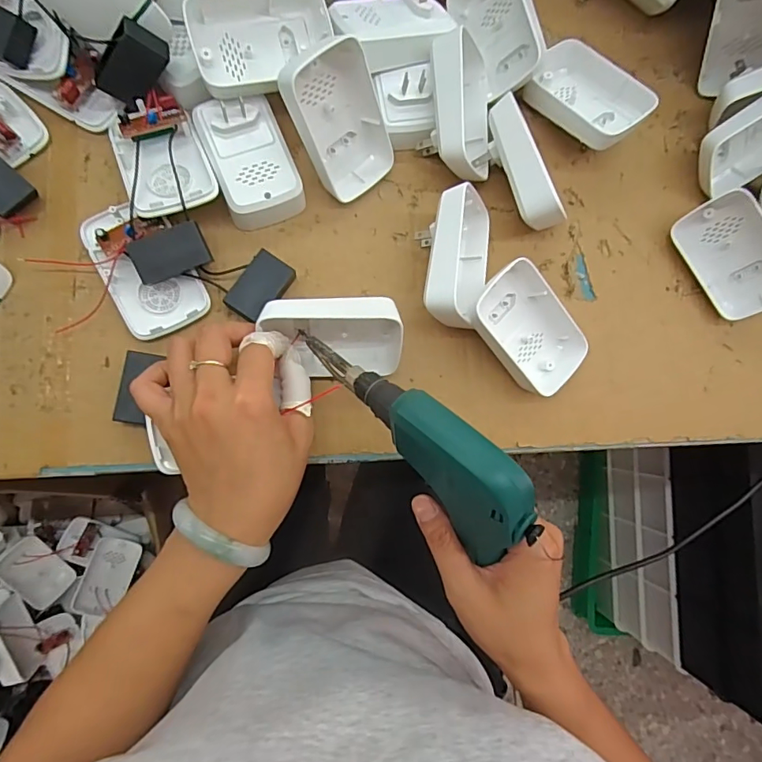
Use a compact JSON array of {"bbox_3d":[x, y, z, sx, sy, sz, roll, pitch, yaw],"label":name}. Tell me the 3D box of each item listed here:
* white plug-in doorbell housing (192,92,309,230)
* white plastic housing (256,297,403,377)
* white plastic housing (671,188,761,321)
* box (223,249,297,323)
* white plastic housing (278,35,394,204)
[{"bbox_3d":[-0.094,-0.160,0.348,0.056,0.033,0.084,-23,89,-9],"label":"white plug-in doorbell housing"},{"bbox_3d":[-0.035,-0.031,0.337,0.095,0.059,0.032,0,45,-10],"label":"white plastic housing"},{"bbox_3d":[0.284,-0.101,0.387,0.058,0.026,0.094,-32,90,30],"label":"white plastic housing"},{"bbox_3d":[-0.086,-0.067,0.349,0.030,0.018,0.048,33,82,-5],"label":"box"},{"bbox_3d":[-0.029,-0.182,0.345,0.066,0.034,0.094,-34,130,-11],"label":"white plastic housing"}]

